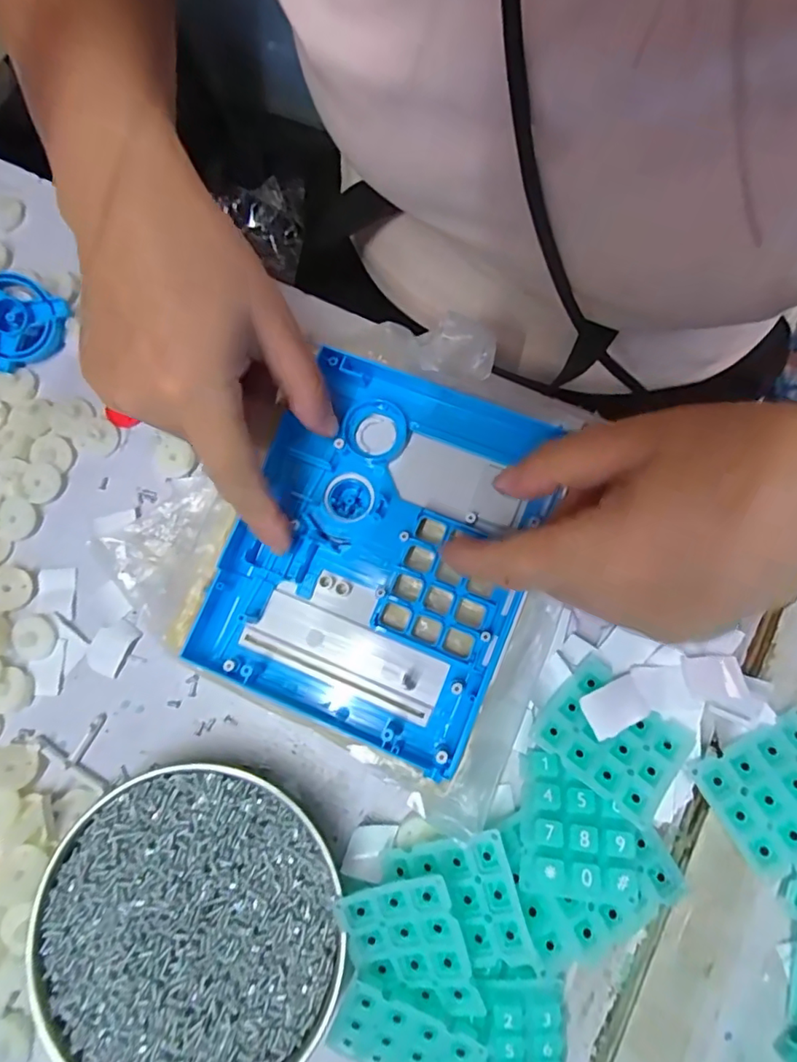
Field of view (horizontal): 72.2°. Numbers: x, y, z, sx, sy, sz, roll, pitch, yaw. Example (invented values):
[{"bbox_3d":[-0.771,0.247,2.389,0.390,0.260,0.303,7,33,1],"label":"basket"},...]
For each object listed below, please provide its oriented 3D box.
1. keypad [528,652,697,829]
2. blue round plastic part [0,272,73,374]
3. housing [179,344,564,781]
[{"bbox_3d":[0.099,0.094,0.250,0.058,0.011,0.050,40,82,10],"label":"keypad"},{"bbox_3d":[-0.219,-0.119,0.314,0.052,0.016,0.052,-2,99,-11],"label":"blue round plastic part"},{"bbox_3d":[-0.007,0.006,0.257,0.131,0.022,0.167,21,76,7],"label":"housing"}]

